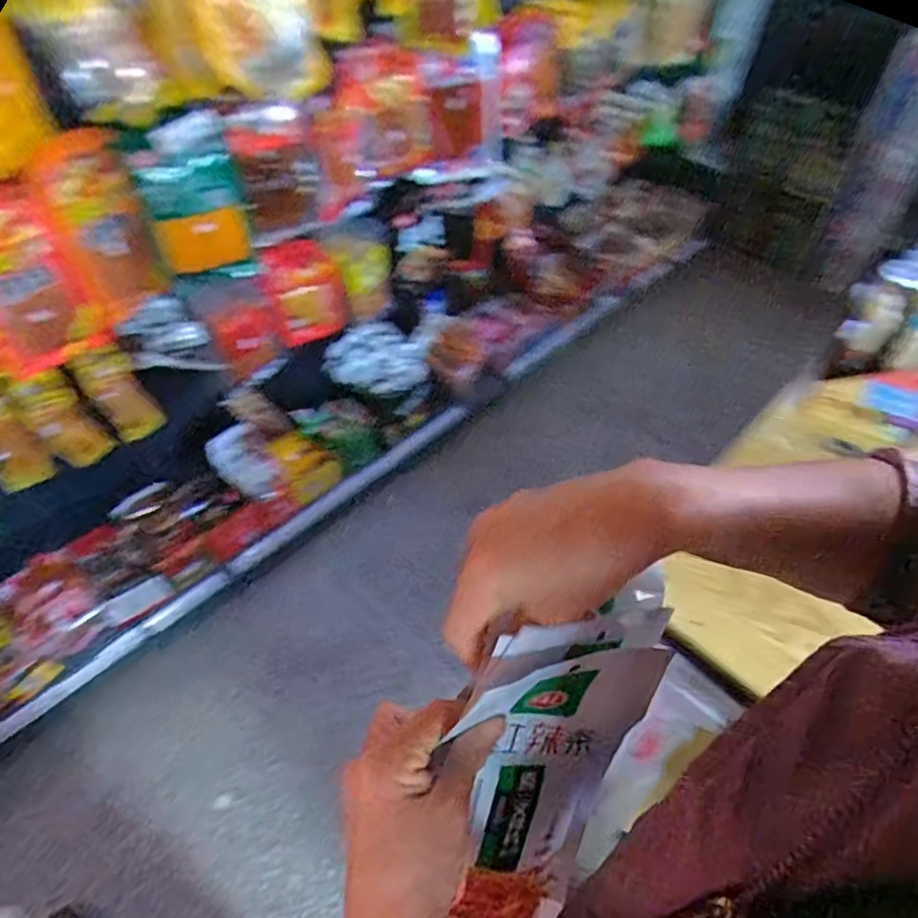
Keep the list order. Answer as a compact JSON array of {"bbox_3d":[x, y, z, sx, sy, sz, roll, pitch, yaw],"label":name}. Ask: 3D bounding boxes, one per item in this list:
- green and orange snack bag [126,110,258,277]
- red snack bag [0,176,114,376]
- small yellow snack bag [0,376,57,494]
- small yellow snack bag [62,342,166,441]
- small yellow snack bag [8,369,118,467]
[{"bbox_3d":[-0.494,-0.469,1.144,0.165,0.318,0.068,-27,55,-20],"label":"green and orange snack bag"},{"bbox_3d":[-0.728,-0.297,1.008,0.055,0.308,0.166,35,59,27],"label":"red snack bag"},{"bbox_3d":[-0.858,-0.040,1.145,0.116,0.242,0.027,-16,51,-12],"label":"small yellow snack bag"},{"bbox_3d":[-0.711,-0.129,1.262,0.044,0.233,0.112,18,52,15],"label":"small yellow snack bag"},{"bbox_3d":[-0.774,-0.075,1.191,0.023,0.223,0.098,29,56,23],"label":"small yellow snack bag"}]

